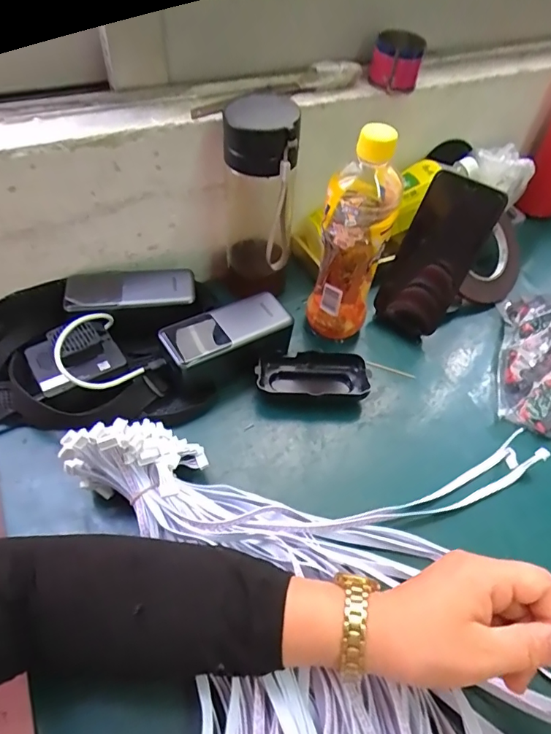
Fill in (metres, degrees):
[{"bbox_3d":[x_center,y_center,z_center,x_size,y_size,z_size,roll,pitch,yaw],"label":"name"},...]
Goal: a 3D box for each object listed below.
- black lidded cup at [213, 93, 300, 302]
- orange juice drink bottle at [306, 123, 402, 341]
[{"bbox_3d":[-0.026,-0.158,0.479,0.085,0.196,0.087,0,52,-4],"label":"black lidded cup"},{"bbox_3d":[0.074,-0.116,0.442,0.061,0.208,0.062,20,53,12],"label":"orange juice drink bottle"}]

